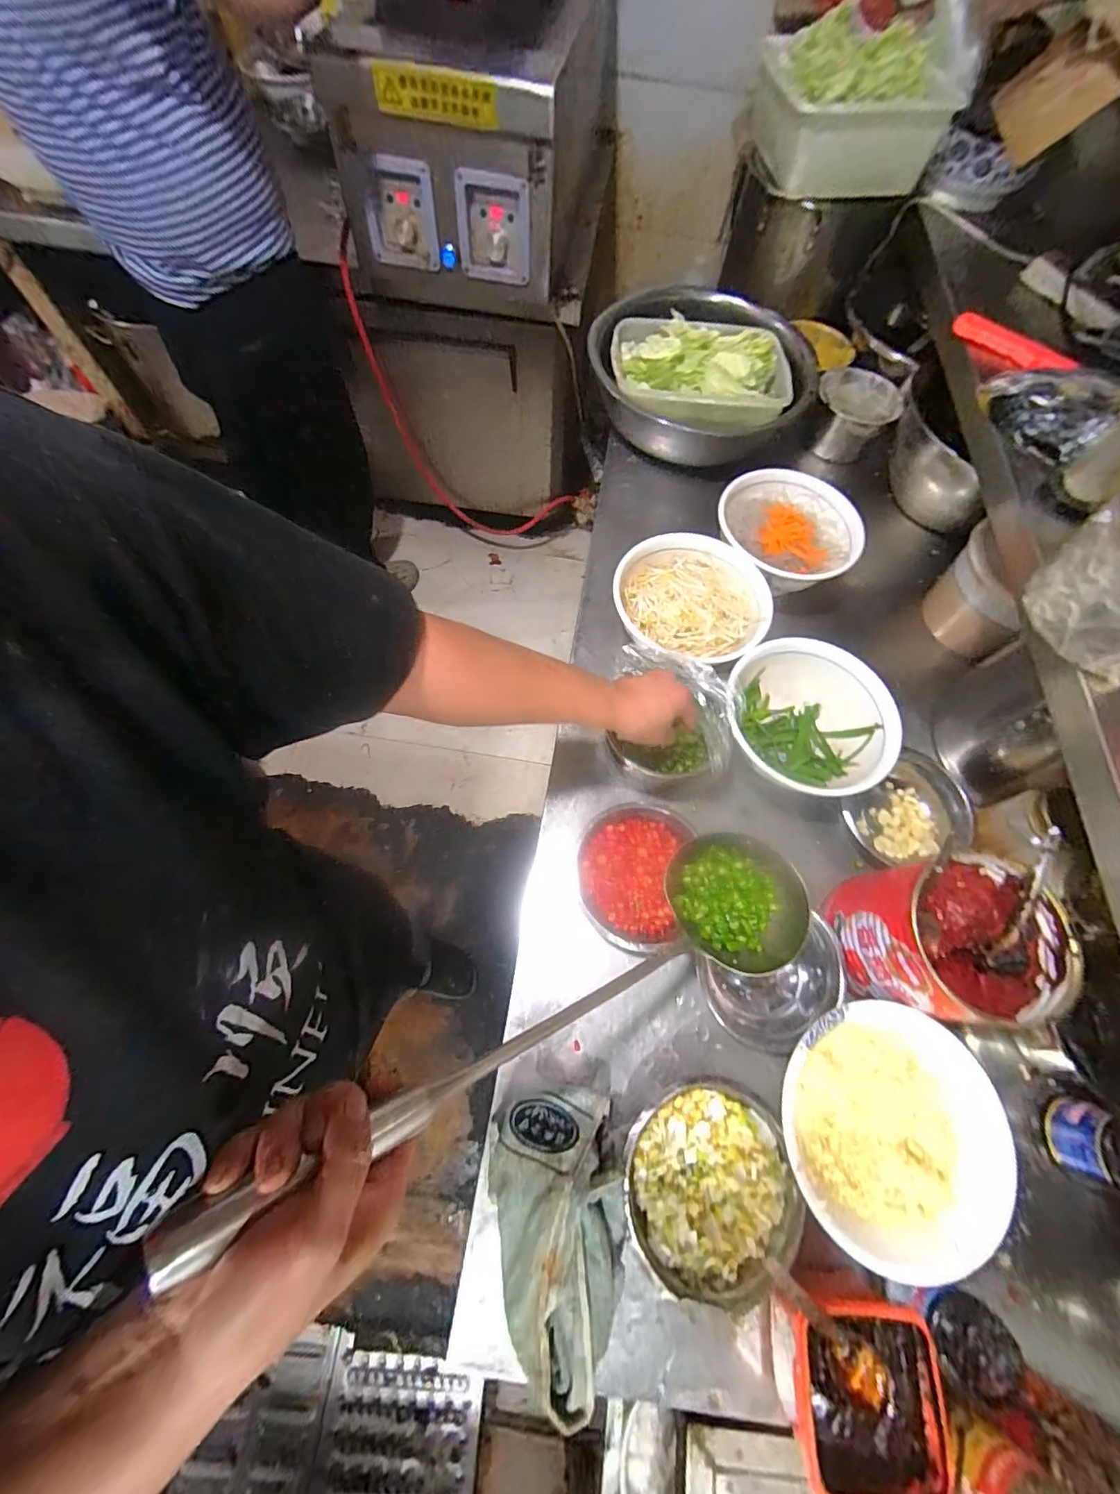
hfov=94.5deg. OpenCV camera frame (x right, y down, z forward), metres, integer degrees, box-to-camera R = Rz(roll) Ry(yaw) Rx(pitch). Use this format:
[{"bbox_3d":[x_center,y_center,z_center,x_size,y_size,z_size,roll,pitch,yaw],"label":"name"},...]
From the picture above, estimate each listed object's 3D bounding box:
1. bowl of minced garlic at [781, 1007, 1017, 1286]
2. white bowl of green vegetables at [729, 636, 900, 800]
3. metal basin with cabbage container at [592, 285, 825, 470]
[{"bbox_3d":[0.312,0.366,0.504,0.203,0.062,0.203,1,66,-3],"label":"bowl of minced garlic"},{"bbox_3d":[0.306,-0.032,0.655,0.200,0.099,0.187,1,66,-3],"label":"white bowl of green vegetables"},{"bbox_3d":[0.242,-0.678,0.935,0.382,0.114,0.348,1,66,-3],"label":"metal basin with cabbage container"}]

